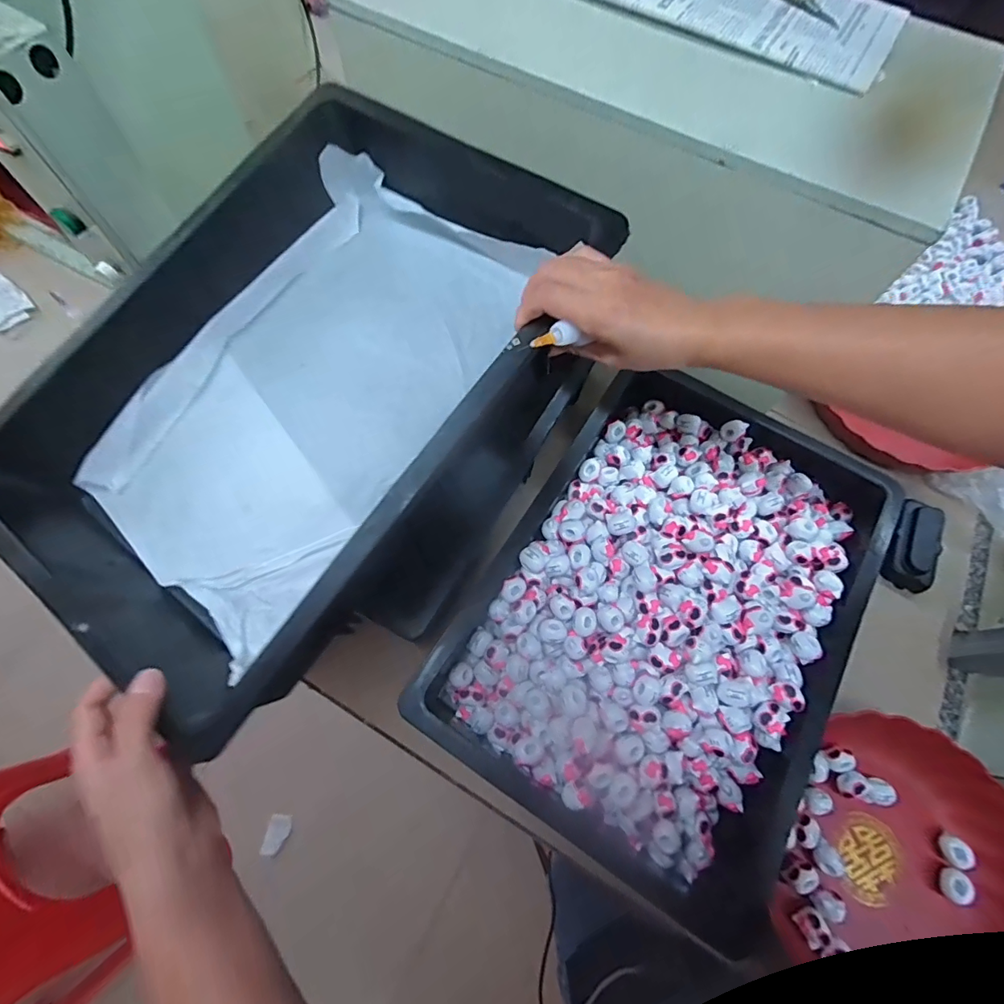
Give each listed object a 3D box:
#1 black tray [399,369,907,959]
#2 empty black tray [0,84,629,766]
[{"bbox_3d":[0.168,0.096,0.468,0.321,0.094,0.456,32,72,11],"label":"black tray"},{"bbox_3d":[-0.156,-0.099,0.385,0.266,0.106,0.444,38,84,13],"label":"empty black tray"}]

